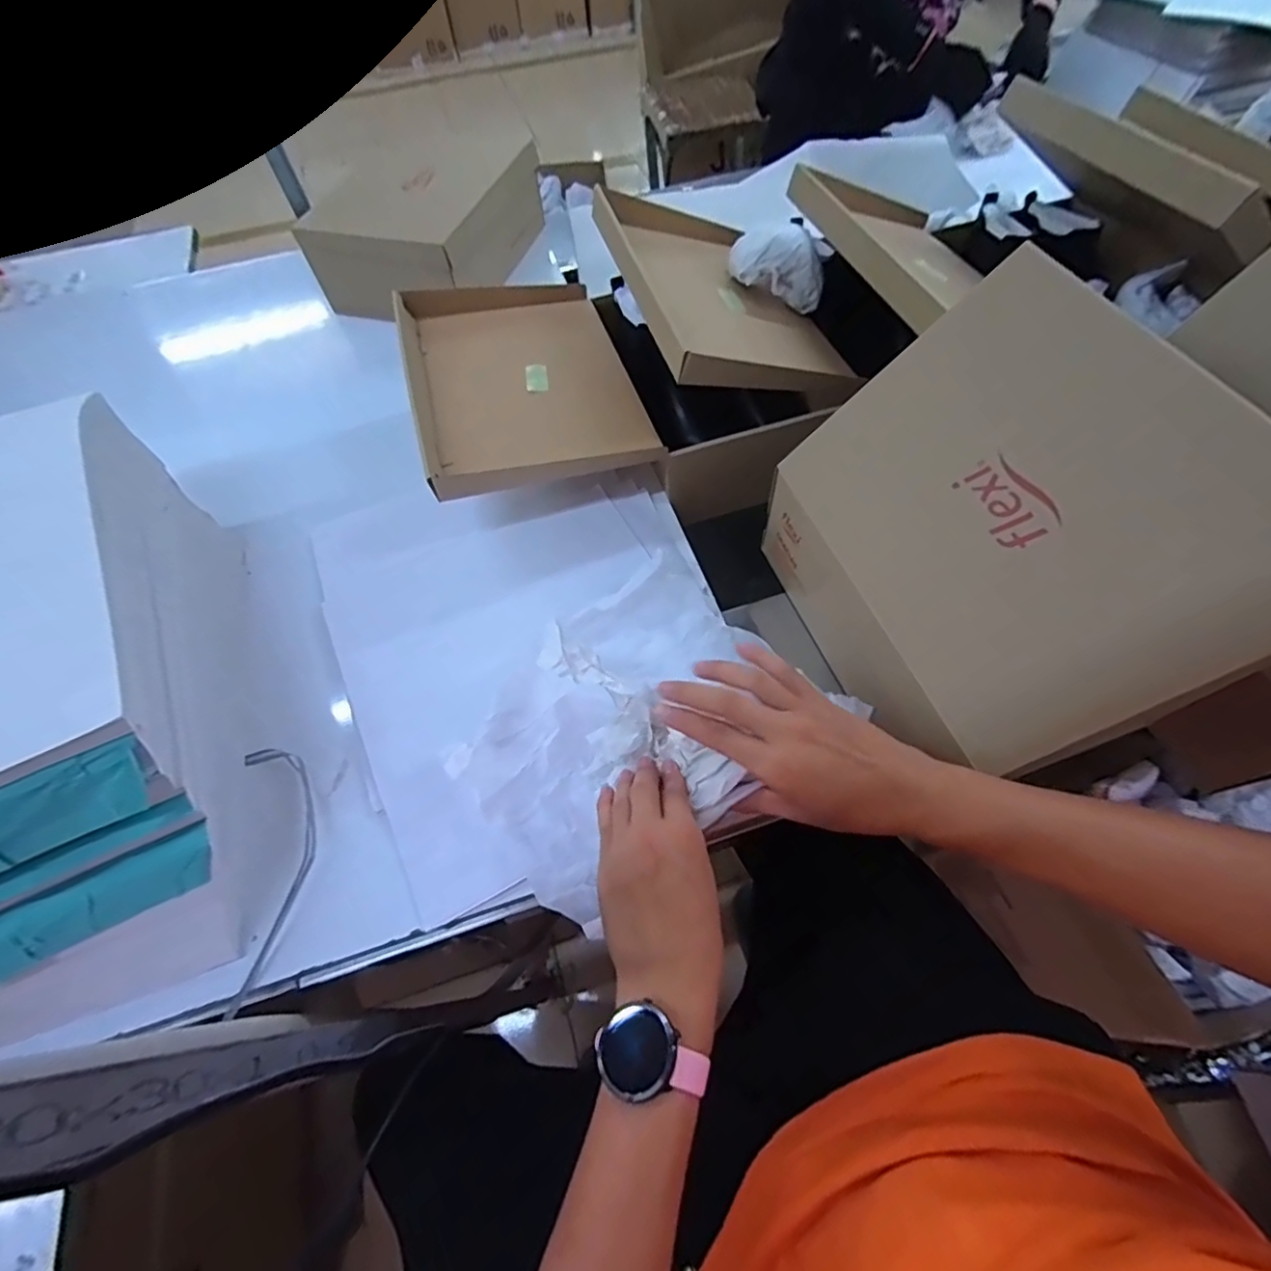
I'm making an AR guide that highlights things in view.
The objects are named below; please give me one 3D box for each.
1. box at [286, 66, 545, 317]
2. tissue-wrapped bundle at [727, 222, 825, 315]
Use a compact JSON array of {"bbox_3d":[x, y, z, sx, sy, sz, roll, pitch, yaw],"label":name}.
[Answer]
[{"bbox_3d":[-0.340,-0.698,0.980,0.269,0.123,0.382,15,62,11],"label":"box"},{"bbox_3d":[0.179,-0.473,0.733,0.121,0.084,0.075,6,61,6],"label":"tissue-wrapped bundle"}]

